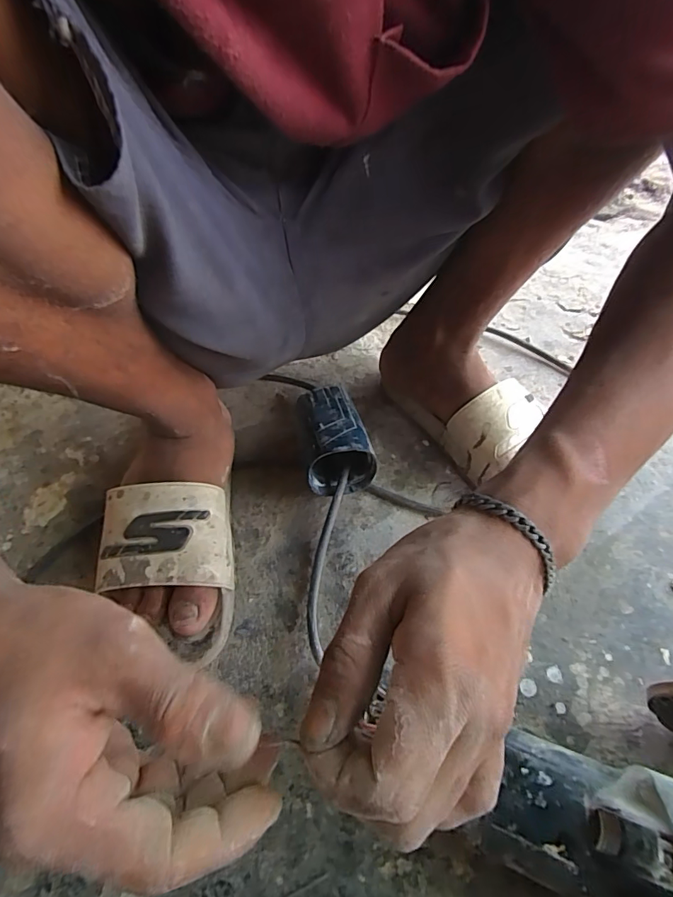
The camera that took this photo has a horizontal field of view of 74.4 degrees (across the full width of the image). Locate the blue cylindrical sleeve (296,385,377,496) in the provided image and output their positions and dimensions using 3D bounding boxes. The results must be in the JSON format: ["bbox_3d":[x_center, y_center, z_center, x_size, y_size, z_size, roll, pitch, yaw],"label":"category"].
[{"bbox_3d":[-0.003,-0.009,0.420,0.060,0.064,0.100,-8,50,-5],"label":"blue cylindrical sleeve"}]

